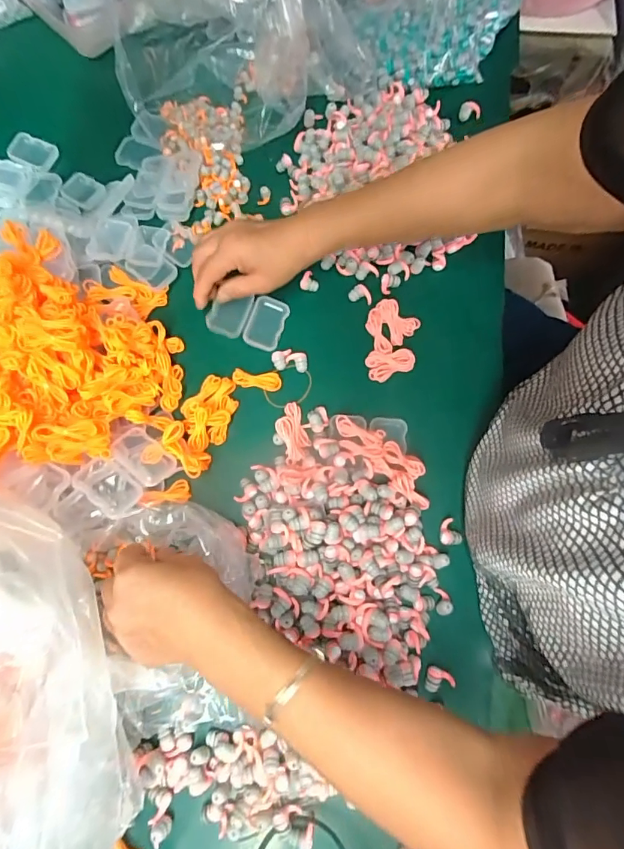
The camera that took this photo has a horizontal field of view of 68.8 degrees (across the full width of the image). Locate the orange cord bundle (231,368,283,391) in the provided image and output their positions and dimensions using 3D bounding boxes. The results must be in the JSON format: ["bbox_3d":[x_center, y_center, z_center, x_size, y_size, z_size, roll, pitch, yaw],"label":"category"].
[{"bbox_3d":[-0.057,-0.046,0.464,0.050,0.006,0.017,8,76,3],"label":"orange cord bundle"}]

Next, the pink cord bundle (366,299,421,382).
[{"bbox_3d":[0.081,-0.086,0.468,0.052,0.011,0.084,11,76,4],"label":"pink cord bundle"}]

